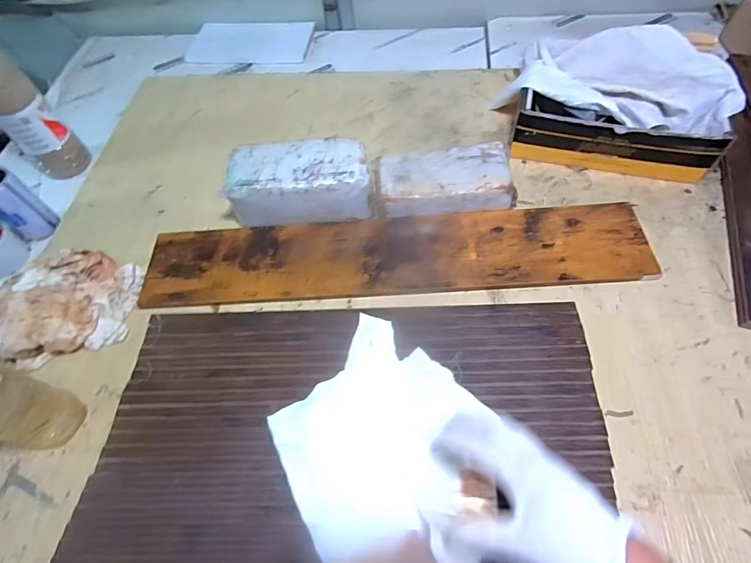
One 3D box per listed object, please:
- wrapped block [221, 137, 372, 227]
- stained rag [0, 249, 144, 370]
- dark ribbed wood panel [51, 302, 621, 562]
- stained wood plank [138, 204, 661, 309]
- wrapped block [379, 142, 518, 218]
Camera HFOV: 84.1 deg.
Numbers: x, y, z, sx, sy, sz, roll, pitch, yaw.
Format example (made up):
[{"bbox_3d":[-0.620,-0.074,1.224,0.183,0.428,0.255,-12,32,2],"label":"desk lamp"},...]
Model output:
[{"bbox_3d":[-0.120,-0.152,0.657,0.221,0.092,0.101,-4,59,2],"label":"wrapped block"},{"bbox_3d":[-0.447,0.024,0.589,0.162,0.081,0.178,3,60,6],"label":"stained rag"},{"bbox_3d":[-0.039,0.238,0.437,0.564,0.040,0.459,-1,59,4],"label":"dark ribbed wood panel"},{"bbox_3d":[0.021,-0.043,0.633,0.740,0.018,0.144,-4,59,3],"label":"stained wood plank"},{"bbox_3d":[0.109,-0.157,0.666,0.205,0.052,0.109,-6,59,1],"label":"wrapped block"}]

